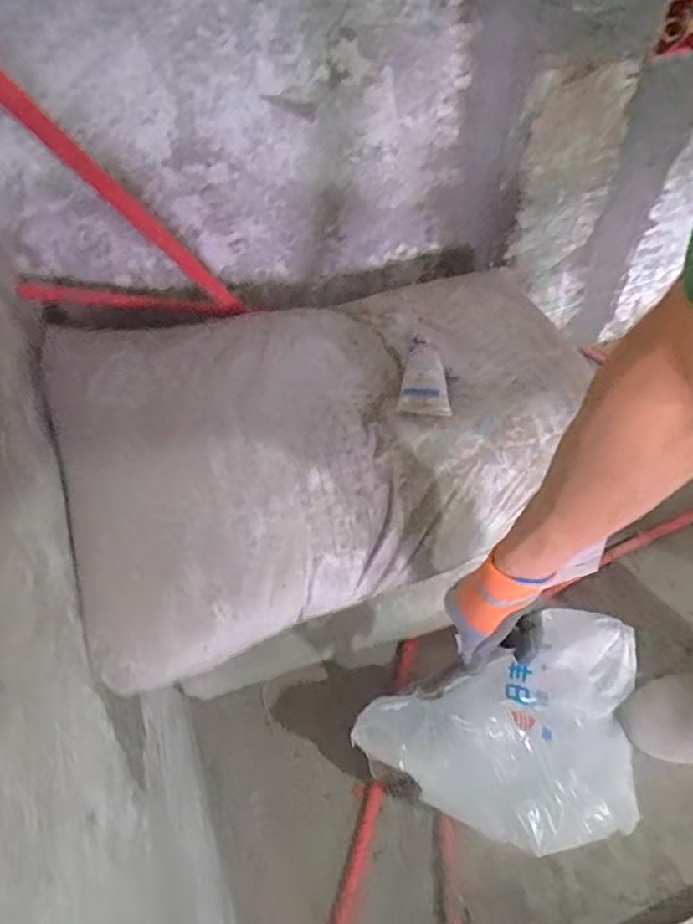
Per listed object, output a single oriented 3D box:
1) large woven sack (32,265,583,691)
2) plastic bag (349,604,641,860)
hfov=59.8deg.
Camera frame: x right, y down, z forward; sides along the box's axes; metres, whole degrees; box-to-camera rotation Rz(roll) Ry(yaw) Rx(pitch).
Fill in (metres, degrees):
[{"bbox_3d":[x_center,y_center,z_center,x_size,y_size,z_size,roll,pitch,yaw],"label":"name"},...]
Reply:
[{"bbox_3d":[-0.007,-0.044,0.677,0.571,0.174,0.385,-18,54,-10],"label":"large woven sack"},{"bbox_3d":[0.241,0.321,0.737,0.390,0.145,0.250,-27,56,-16],"label":"plastic bag"}]

